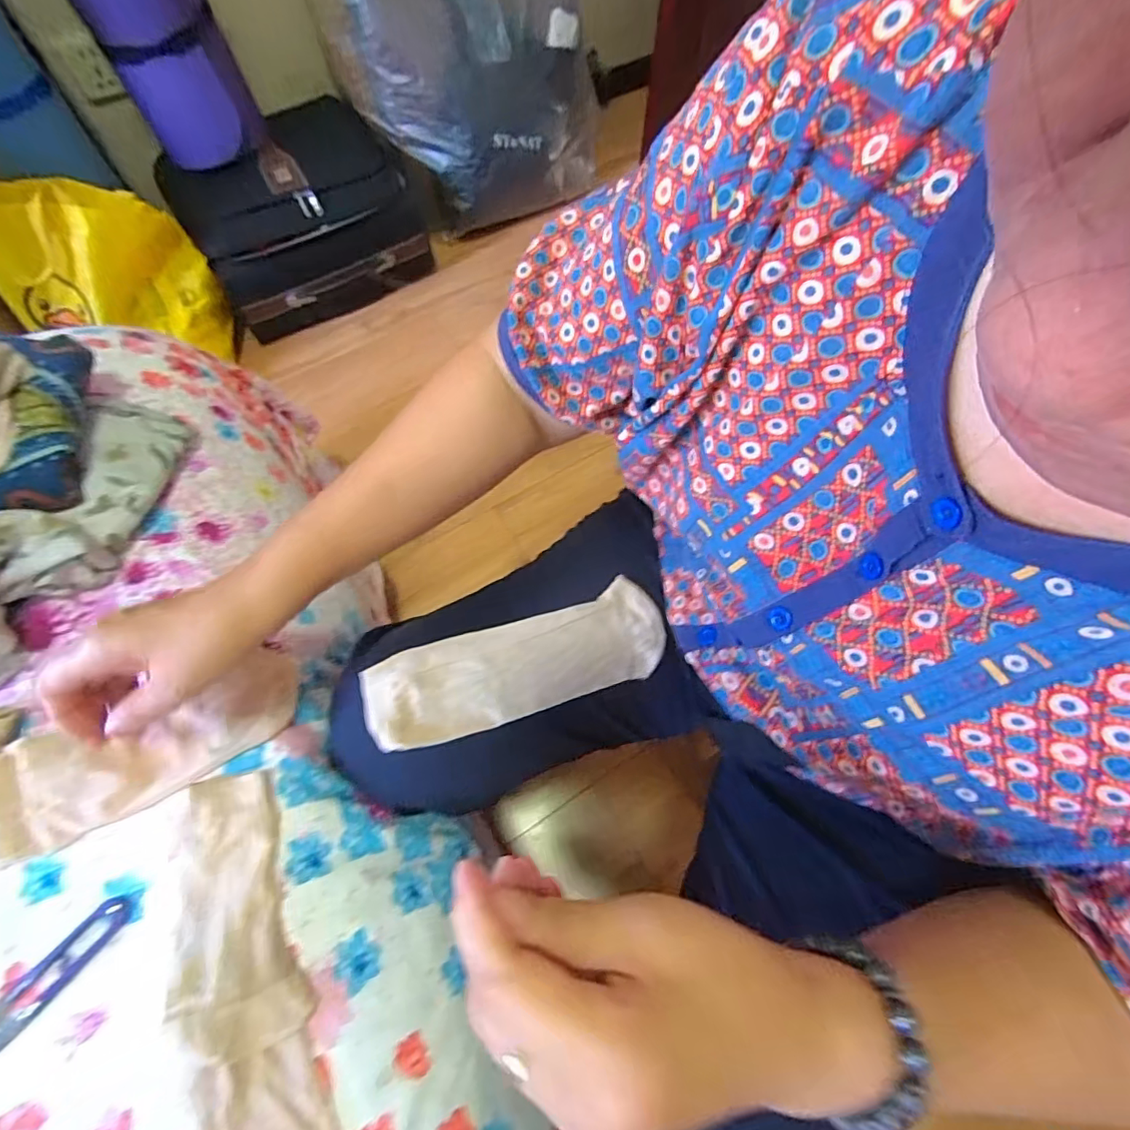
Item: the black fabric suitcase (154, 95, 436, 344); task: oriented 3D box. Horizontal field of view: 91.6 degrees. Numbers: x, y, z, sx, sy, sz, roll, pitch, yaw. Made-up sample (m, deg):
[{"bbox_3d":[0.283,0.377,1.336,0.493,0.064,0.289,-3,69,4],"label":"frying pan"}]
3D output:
[{"bbox_3d":[-0.543,-0.716,1.155,0.428,0.265,0.298,-33,75,-14],"label":"black fabric suitcase"}]

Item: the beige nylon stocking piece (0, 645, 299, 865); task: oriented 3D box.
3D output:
[{"bbox_3d":[-0.300,0.121,0.381,0.205,0.028,0.098,-16,65,-24],"label":"beige nylon stocking piece"}]

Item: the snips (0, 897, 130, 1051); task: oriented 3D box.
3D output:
[{"bbox_3d":[-0.306,0.245,0.325,0.023,0.004,0.097,39,73,10],"label":"snips"}]

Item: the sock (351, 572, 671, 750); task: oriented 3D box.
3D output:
[{"bbox_3d":[-0.030,0.073,0.399,0.215,0.018,0.072,-18,85,-17],"label":"sock"}]

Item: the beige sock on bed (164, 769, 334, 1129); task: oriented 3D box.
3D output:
[{"bbox_3d":[-0.183,0.260,0.315,0.064,0.010,0.269,-22,73,-11],"label":"beige sock on bed"}]

